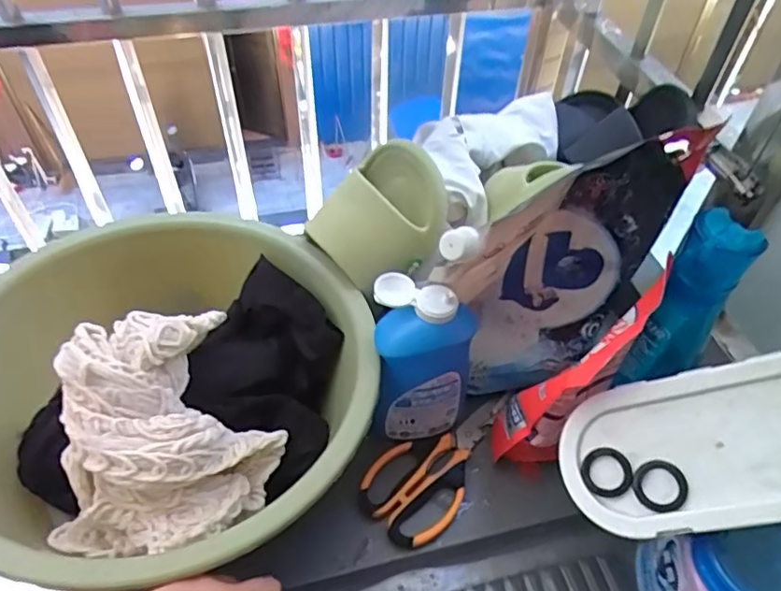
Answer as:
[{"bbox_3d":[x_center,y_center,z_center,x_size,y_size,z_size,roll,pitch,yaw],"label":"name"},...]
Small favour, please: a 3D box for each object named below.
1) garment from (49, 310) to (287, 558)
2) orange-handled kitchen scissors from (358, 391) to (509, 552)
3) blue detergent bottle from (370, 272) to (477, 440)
[{"bbox_3d":[-0.166,0.097,0.438,0.141,0.121,0.169,7,49,4],"label":"garment"},{"bbox_3d":[0.056,0.160,0.551,0.176,0.022,0.082,-33,57,-27],"label":"orange-handled kitchen scissors"},{"bbox_3d":[0.028,0.067,0.507,0.082,0.185,0.053,7,49,4],"label":"blue detergent bottle"}]

